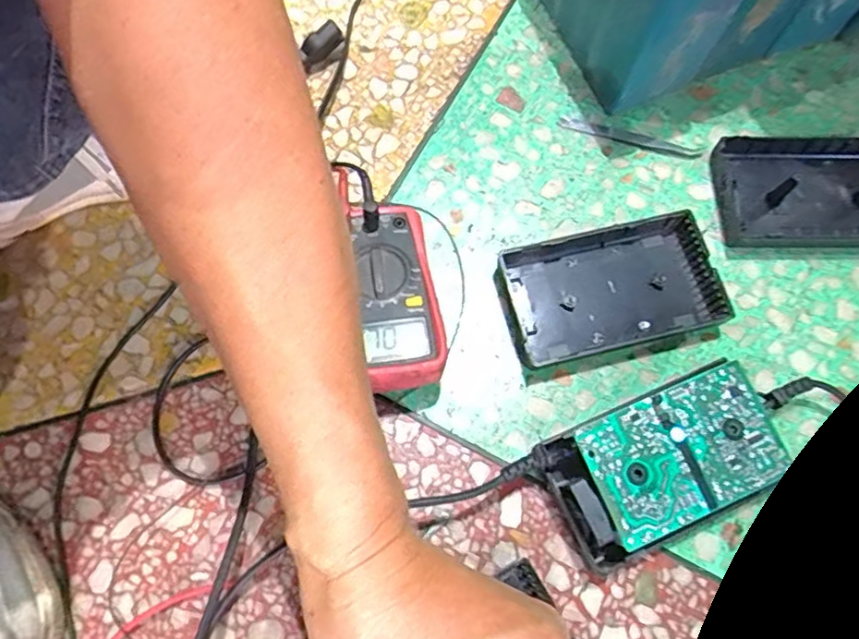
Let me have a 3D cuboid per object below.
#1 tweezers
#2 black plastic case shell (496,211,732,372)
[{"bbox_3d":[0.163,-0.148,0.508,0.116,0.004,0.012,14,71,3],"label":"tweezers"},{"bbox_3d":[0.132,-0.020,0.458,0.152,0.022,0.089,-12,71,-6],"label":"black plastic case shell"}]

